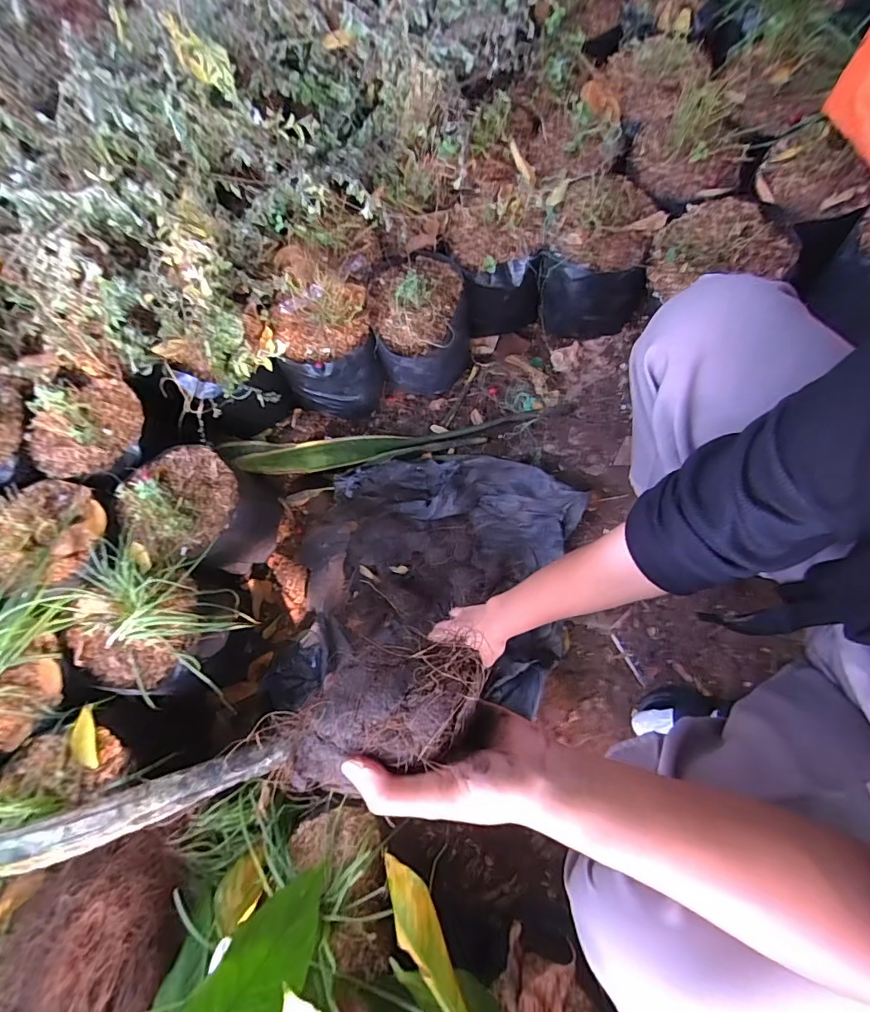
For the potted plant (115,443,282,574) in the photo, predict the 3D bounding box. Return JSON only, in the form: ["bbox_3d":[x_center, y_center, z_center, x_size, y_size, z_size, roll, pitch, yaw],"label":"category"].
[{"bbox_3d":[-0.314,0.007,0.647,0.137,0.199,0.148,-1,72,2],"label":"potted plant"}]

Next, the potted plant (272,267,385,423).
[{"bbox_3d":[-0.156,-0.239,0.701,0.134,0.194,0.141,-13,72,-2],"label":"potted plant"}]

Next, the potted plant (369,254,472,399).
[{"bbox_3d":[-0.018,-0.268,0.714,0.145,0.187,0.156,-1,72,2],"label":"potted plant"}]

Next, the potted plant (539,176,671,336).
[{"bbox_3d":[0.232,-0.345,0.679,0.142,0.172,0.147,18,74,8],"label":"potted plant"}]

